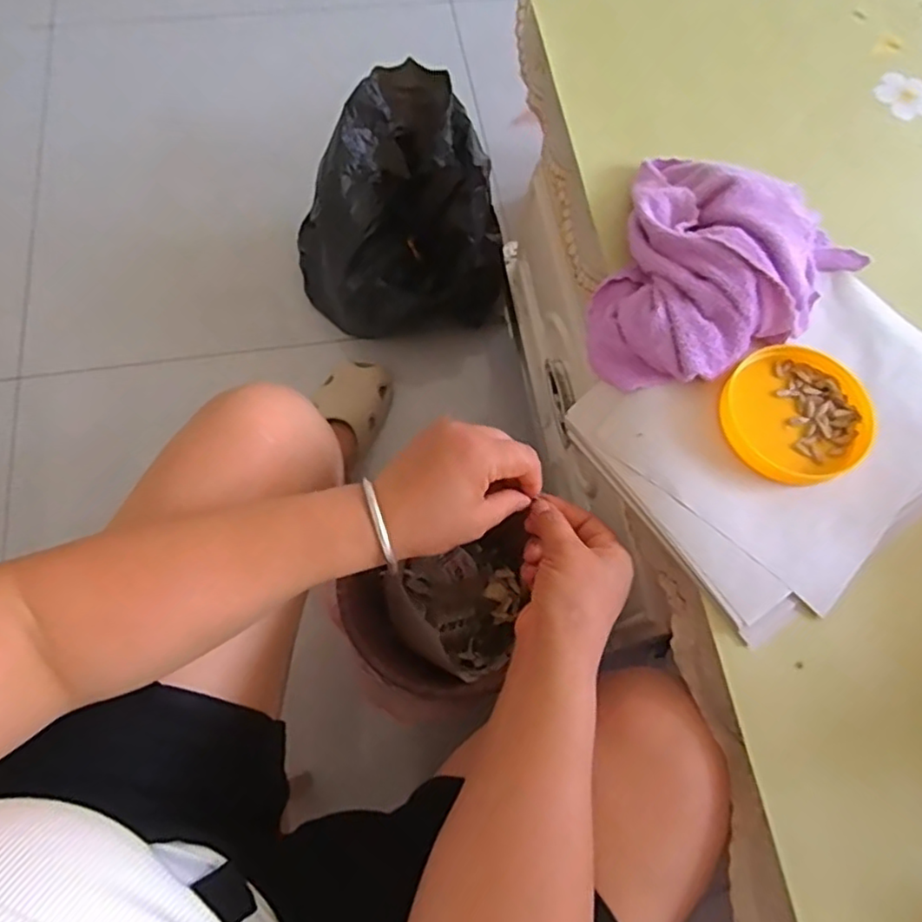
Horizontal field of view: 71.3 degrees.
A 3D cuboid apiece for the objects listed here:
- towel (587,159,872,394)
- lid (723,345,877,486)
[{"bbox_3d":[0.179,-0.137,0.471,0.173,0.069,0.203,34,70,11],"label":"towel"},{"bbox_3d":[0.231,-0.032,0.444,0.099,0.014,0.096,1,67,-2],"label":"lid"}]

